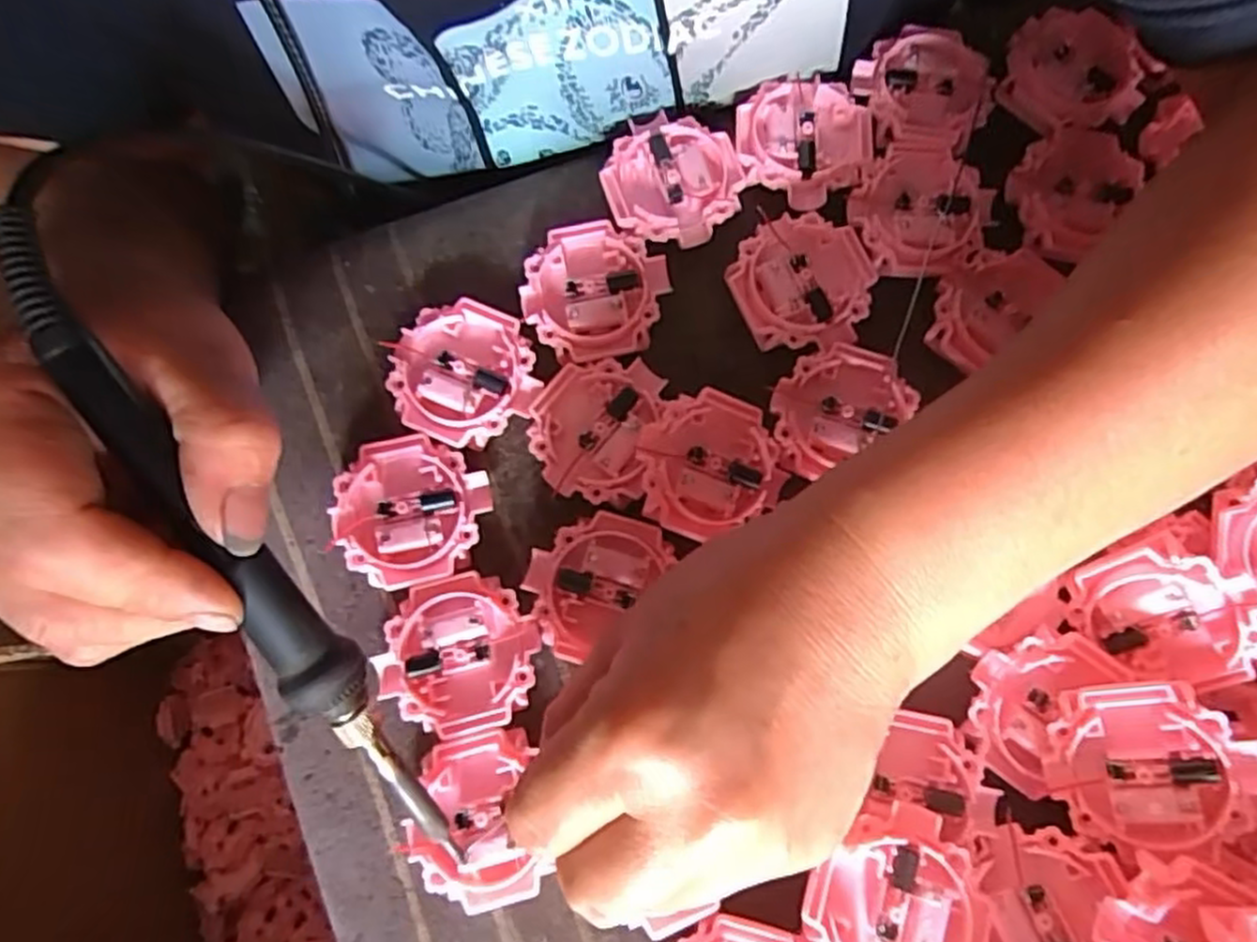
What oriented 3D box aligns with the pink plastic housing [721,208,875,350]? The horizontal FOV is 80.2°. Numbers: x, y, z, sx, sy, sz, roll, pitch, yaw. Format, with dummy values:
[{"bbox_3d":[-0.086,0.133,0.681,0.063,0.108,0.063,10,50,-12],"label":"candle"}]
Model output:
[{"bbox_3d":[0.067,-0.071,0.284,0.050,0.011,0.051,0,78,0],"label":"pink plastic housing"}]

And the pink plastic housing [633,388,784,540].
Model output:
[{"bbox_3d":[0.029,-0.004,0.263,0.049,0.011,0.048,-10,78,-2],"label":"pink plastic housing"}]

